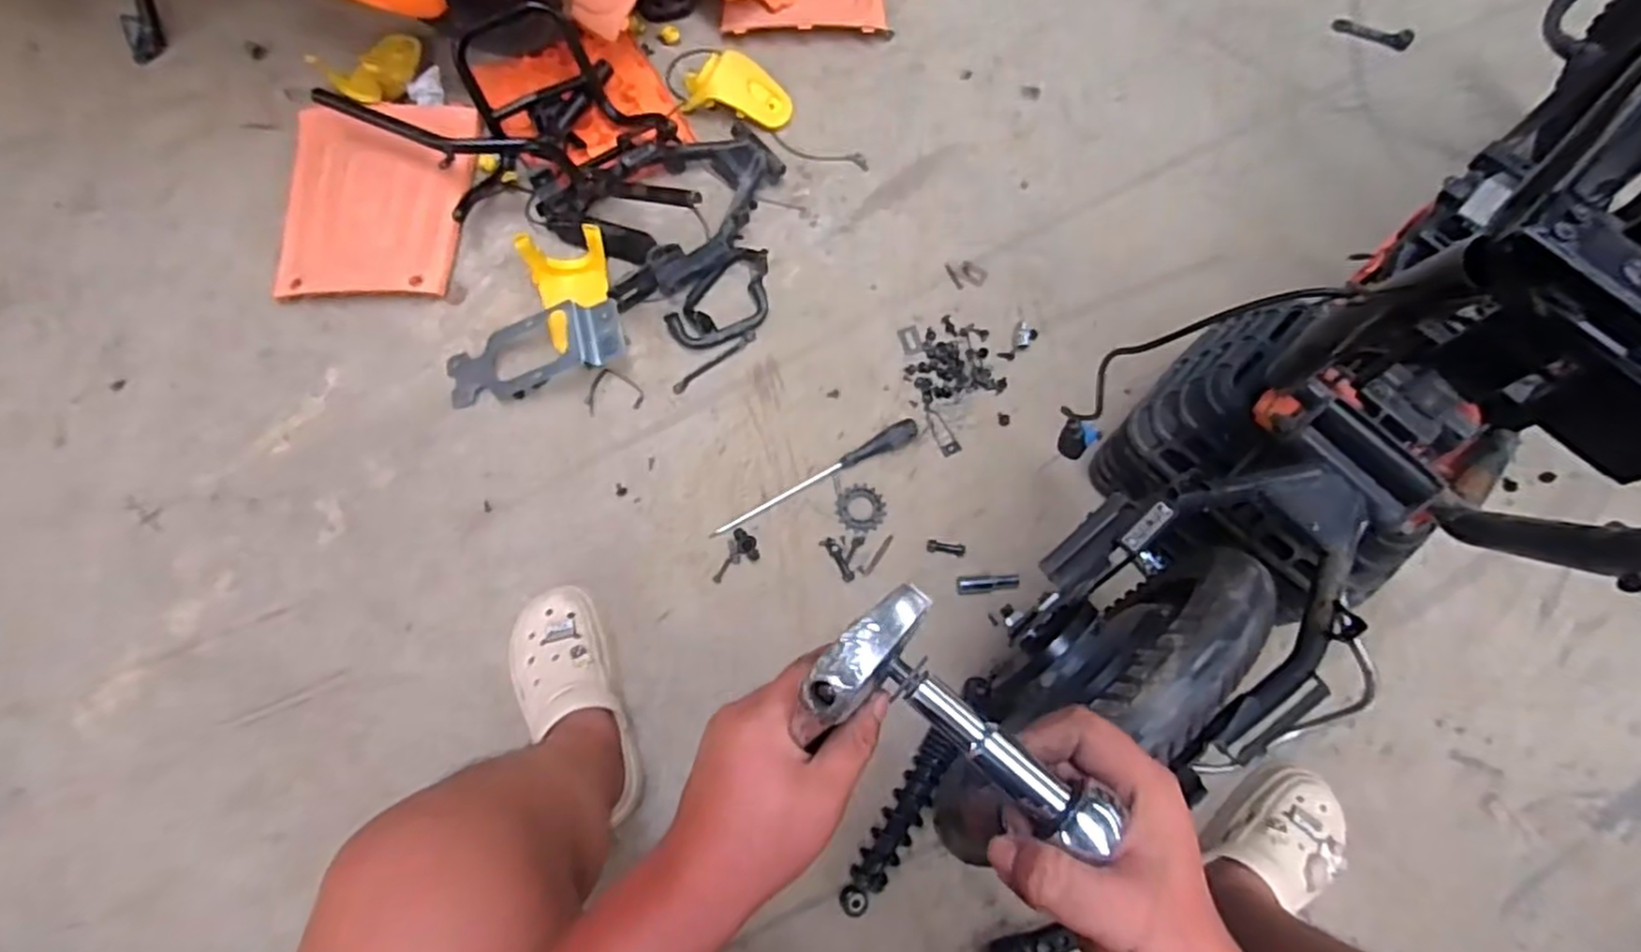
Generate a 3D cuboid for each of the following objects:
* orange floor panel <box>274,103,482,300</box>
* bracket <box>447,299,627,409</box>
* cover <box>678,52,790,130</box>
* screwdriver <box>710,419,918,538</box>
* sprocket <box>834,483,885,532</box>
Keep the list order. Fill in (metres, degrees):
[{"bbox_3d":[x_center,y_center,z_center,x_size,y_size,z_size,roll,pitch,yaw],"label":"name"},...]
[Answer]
[{"bbox_3d":[-0.655,-0.416,1.093,0.265,0.049,0.322,-5,72,-2],"label":"orange floor panel"},{"bbox_3d":[-0.390,-0.168,1.028,0.244,0.040,0.107,-17,73,7],"label":"bracket"},{"bbox_3d":[-0.136,-0.603,1.162,0.184,0.056,0.090,15,73,4],"label":"cover"},{"bbox_3d":[-0.004,0.002,0.972,0.301,0.022,0.029,-28,75,-9],"label":"screwdriver"},{"bbox_3d":[0.053,0.041,0.979,0.062,0.004,0.063,0,72,-1],"label":"sprocket"}]

